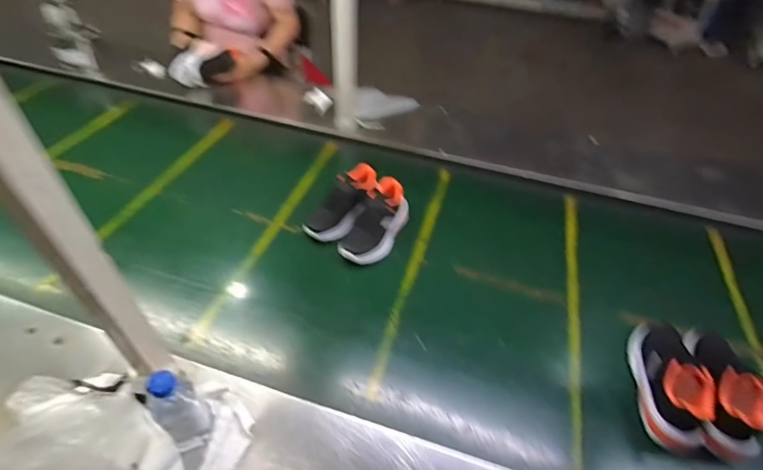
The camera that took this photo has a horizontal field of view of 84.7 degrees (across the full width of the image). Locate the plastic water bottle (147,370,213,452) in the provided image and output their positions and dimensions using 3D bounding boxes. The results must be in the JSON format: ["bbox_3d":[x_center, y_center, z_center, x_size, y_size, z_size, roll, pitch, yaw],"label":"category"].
[{"bbox_3d":[-0.290,0.246,0.594,0.062,0.144,0.061,1,47,-1],"label":"plastic water bottle"}]

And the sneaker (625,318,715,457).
[{"bbox_3d":[0.499,0.248,0.727,0.083,0.093,0.219,6,47,3],"label":"sneaker"}]

